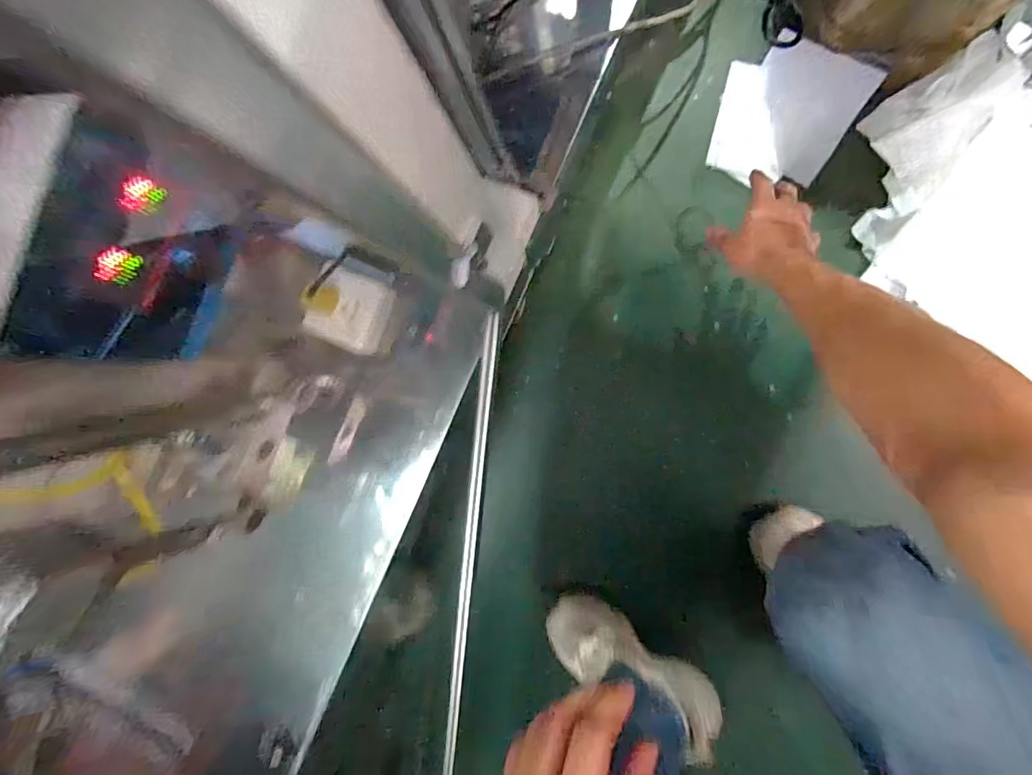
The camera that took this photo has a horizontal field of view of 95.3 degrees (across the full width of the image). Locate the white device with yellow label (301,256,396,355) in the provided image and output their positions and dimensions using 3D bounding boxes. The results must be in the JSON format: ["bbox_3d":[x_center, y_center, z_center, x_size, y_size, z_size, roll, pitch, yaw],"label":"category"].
[{"bbox_3d":[-0.212,-0.105,0.595,0.077,0.069,0.105,17,94,8],"label":"white device with yellow label"}]

